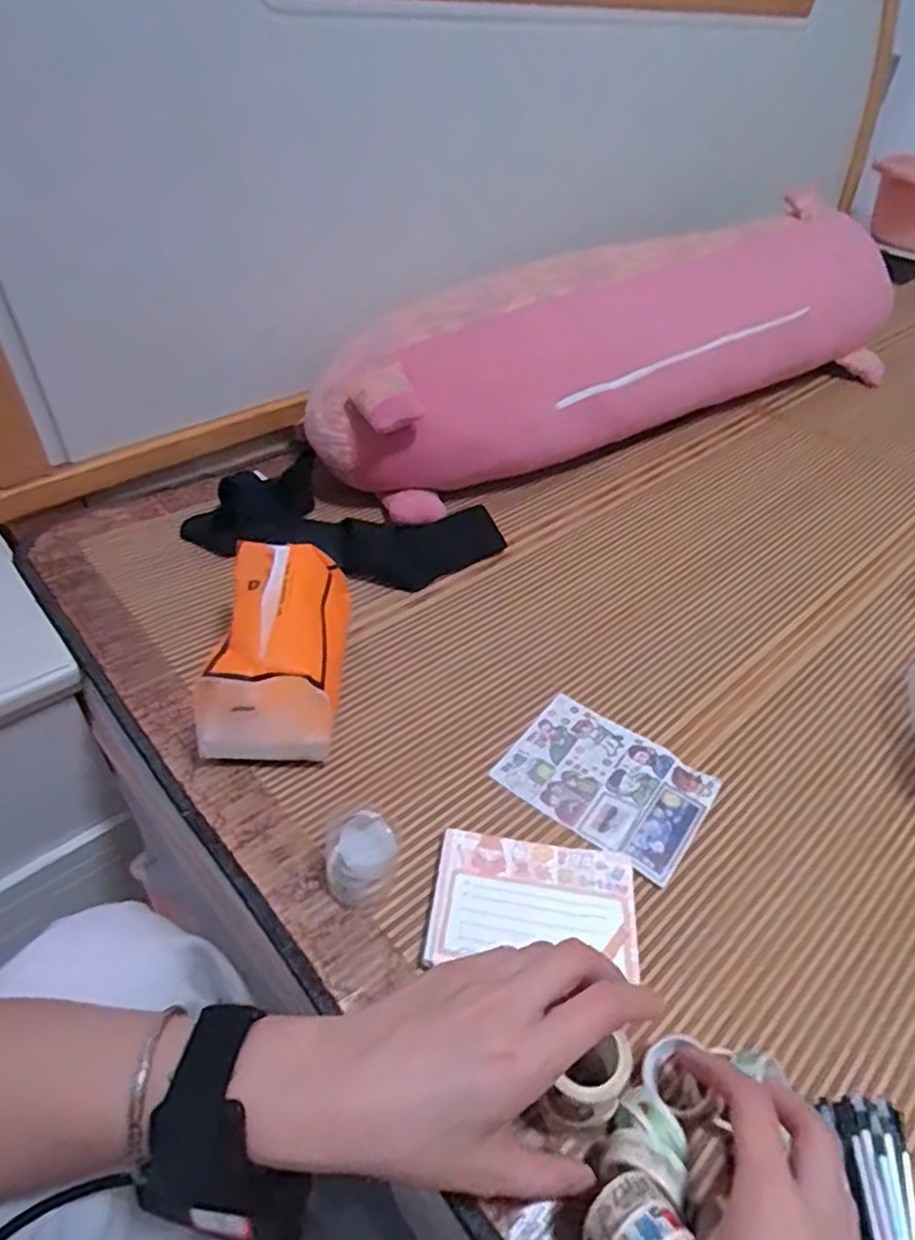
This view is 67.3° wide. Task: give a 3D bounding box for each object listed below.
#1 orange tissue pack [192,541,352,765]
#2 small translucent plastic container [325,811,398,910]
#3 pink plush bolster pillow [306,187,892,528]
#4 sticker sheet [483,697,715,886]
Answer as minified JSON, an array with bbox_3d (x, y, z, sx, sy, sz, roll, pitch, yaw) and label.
[{"bbox_3d":[-0.125,0.020,0.492,0.092,0.096,0.140,3,42,-1],"label":"orange tissue pack"},{"bbox_3d":[-0.057,0.143,0.409,0.039,0.040,0.041,1,45,-3],"label":"small translucent plastic container"},{"bbox_3d":[0.216,-0.341,0.852,0.830,0.169,0.168,-22,50,-25],"label":"pink plush bolster pillow"},{"bbox_3d":[0.106,0.114,0.493,0.133,0.005,0.100,27,47,26],"label":"sticker sheet"}]

